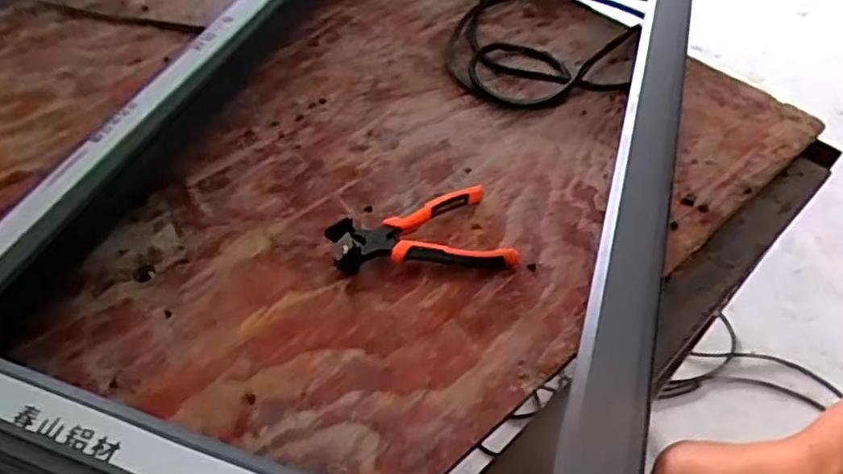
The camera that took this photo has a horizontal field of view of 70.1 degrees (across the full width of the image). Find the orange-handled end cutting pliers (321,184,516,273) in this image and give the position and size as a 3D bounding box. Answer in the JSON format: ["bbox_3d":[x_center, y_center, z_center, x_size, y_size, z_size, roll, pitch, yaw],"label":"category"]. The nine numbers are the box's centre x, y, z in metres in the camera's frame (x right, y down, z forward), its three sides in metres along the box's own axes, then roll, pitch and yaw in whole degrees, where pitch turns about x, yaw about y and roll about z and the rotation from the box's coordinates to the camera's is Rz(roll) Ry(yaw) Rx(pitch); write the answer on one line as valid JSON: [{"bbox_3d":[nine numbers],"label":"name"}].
[{"bbox_3d":[-0.001,-0.013,0.567,0.172,0.035,0.100,-2,51,-7],"label":"orange-handled end cutting pliers"}]

